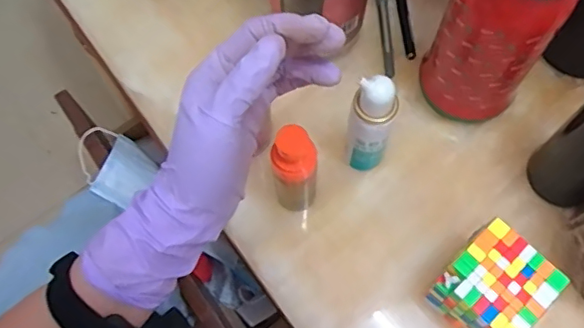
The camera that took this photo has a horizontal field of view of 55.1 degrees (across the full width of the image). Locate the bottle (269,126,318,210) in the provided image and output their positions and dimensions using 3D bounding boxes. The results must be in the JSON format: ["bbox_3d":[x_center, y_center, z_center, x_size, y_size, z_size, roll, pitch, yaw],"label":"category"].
[{"bbox_3d":[0.002,0.008,0.417,0.031,0.112,0.027,7,68,3],"label":"bottle"}]

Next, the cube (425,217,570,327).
[{"bbox_3d":[0.143,0.092,0.404,0.066,0.067,0.065,-41,73,-15],"label":"cube"}]

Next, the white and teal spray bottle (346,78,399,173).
[{"bbox_3d":[0.060,-0.027,0.427,0.031,0.116,0.026,13,69,5],"label":"white and teal spray bottle"}]

